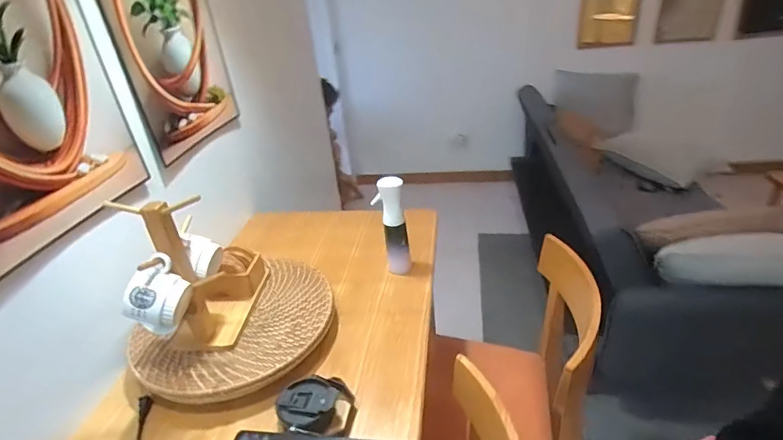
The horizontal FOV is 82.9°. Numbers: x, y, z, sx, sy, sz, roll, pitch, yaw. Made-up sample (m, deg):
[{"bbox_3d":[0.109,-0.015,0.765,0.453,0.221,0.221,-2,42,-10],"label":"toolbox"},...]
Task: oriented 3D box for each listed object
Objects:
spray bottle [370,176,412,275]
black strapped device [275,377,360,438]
[{"bbox_3d":[0.003,0.017,1.046,0.063,0.234,0.057,9,33,26],"label":"spray bottle"},{"bbox_3d":[-0.126,0.312,0.745,0.128,0.042,0.112,1,30,13],"label":"black strapped device"}]

